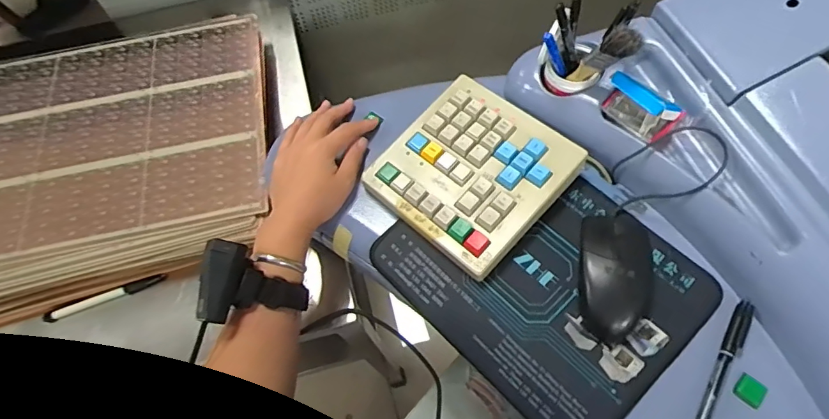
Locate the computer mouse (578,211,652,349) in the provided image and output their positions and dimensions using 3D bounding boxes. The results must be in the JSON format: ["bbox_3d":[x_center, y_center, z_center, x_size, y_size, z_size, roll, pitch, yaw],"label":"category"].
[{"bbox_3d":[0.178,0.052,0.420,0.062,0.035,0.119,5,64,6],"label":"computer mouse"}]

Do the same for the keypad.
[{"bbox_3d":[0.054,-0.041,0.471,0.160,0.030,0.157,39,72,20],"label":"keypad"}]

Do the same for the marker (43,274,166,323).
[{"bbox_3d":[-0.367,0.105,0.577,0.139,0.013,0.011,-19,64,-6],"label":"marker"}]

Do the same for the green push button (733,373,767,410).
[{"bbox_3d":[0.271,0.146,0.389,0.020,0.008,0.019,37,72,20],"label":"green push button"}]

